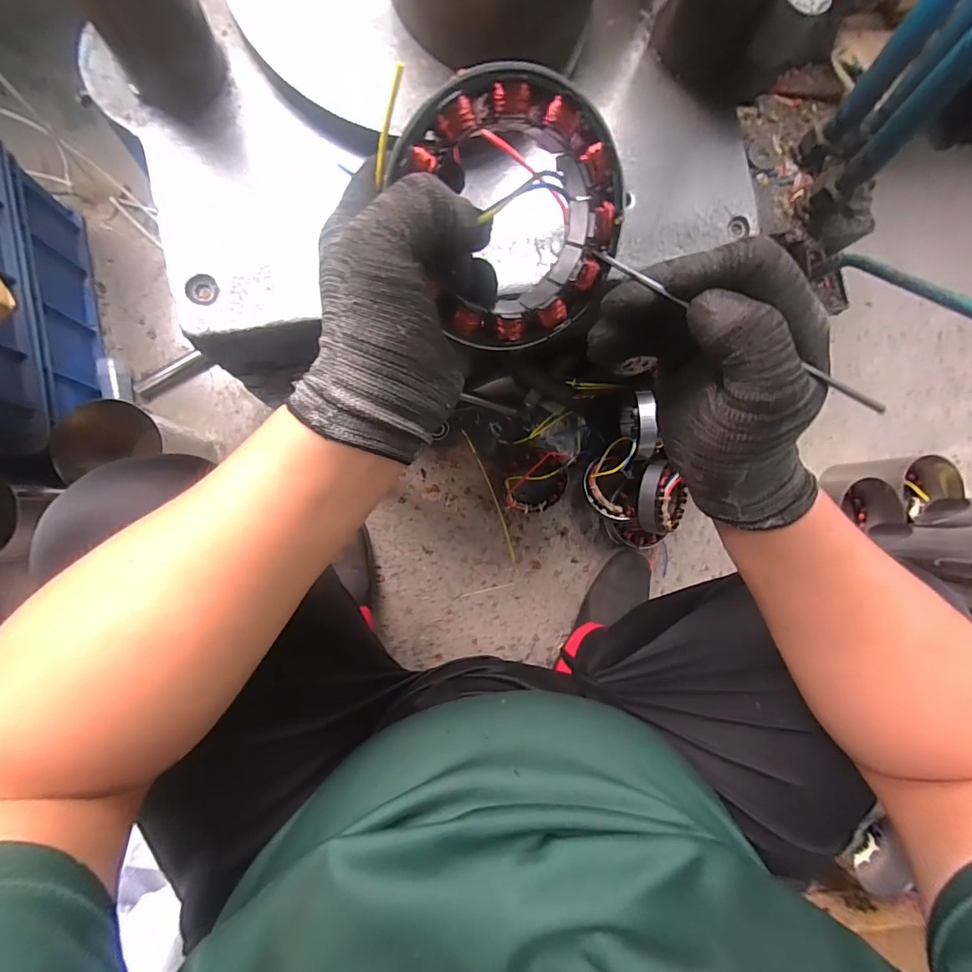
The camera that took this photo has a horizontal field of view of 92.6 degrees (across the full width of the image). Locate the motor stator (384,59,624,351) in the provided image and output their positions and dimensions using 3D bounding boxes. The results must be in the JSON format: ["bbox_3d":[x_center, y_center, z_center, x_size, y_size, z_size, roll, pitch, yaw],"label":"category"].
[{"bbox_3d":[0.015,-0.132,0.232,0.100,0.027,0.115,-23,125,1],"label":"motor stator"}]

